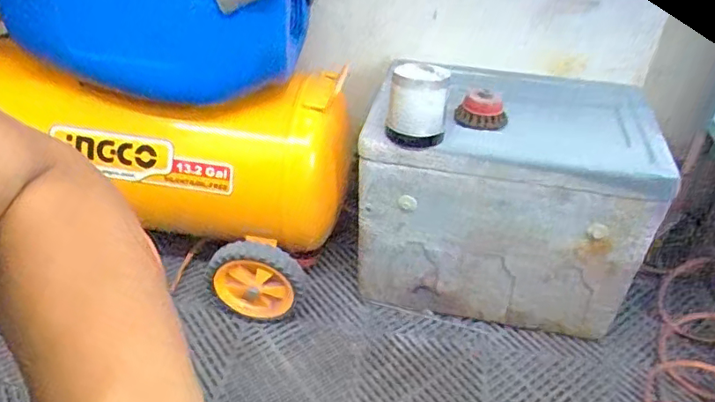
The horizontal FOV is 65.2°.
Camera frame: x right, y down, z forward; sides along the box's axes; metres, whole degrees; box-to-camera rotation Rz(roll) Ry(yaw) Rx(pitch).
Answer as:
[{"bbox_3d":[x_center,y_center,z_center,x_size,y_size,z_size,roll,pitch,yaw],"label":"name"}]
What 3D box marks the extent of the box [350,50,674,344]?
[{"bbox_3d":[0.228,-0.014,0.924,0.419,0.380,0.246,9,38,7],"label":"box"}]

